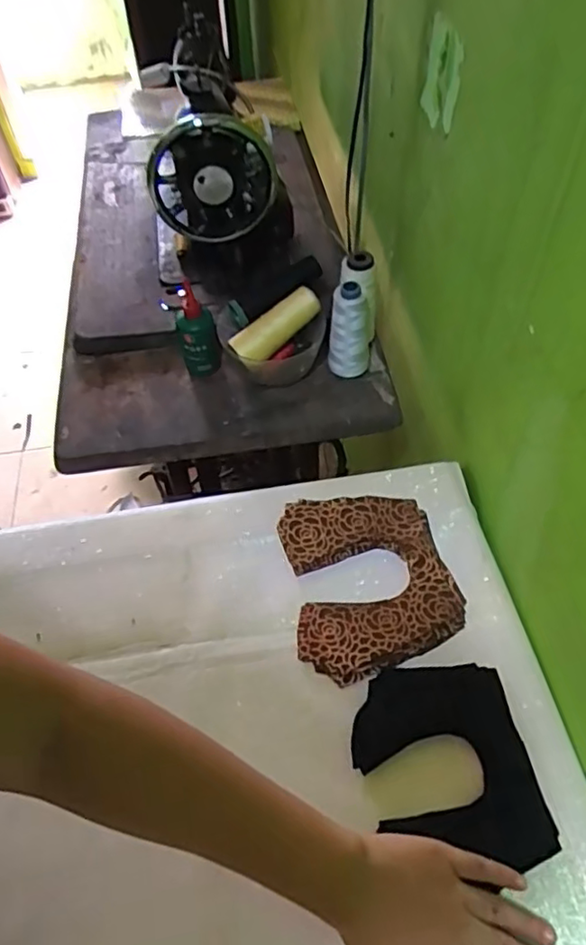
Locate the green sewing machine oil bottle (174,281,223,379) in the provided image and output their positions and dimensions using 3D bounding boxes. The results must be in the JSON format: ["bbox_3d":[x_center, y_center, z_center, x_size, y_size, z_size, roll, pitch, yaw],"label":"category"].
[{"bbox_3d":[-0.113,-0.163,0.732,0.045,0.094,0.048,-15,53,-6],"label":"green sewing machine oil bottle"}]

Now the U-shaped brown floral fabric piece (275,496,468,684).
[{"bbox_3d":[0.069,0.094,0.567,0.142,0.023,0.162,-9,53,-2],"label":"U-shaped brown floral fabric piece"}]

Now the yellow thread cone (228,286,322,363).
[{"bbox_3d":[-0.018,-0.166,0.722,0.113,0.034,0.036,-37,57,-2],"label":"yellow thread cone"}]

